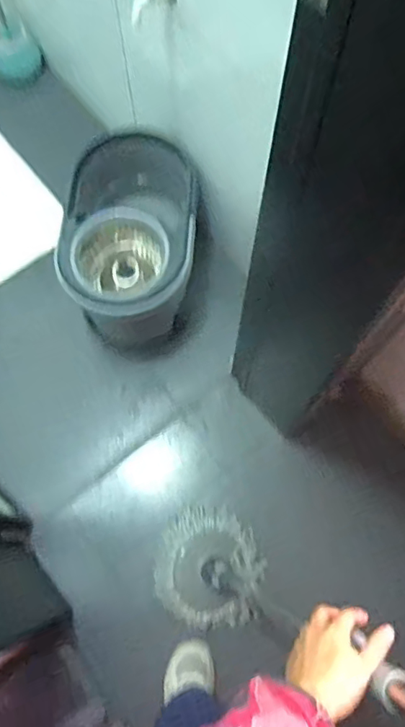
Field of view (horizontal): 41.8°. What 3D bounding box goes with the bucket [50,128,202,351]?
[{"bbox_3d":[-0.161,-0.284,1.300,0.298,0.298,0.423,4,70,2],"label":"bucket"}]

